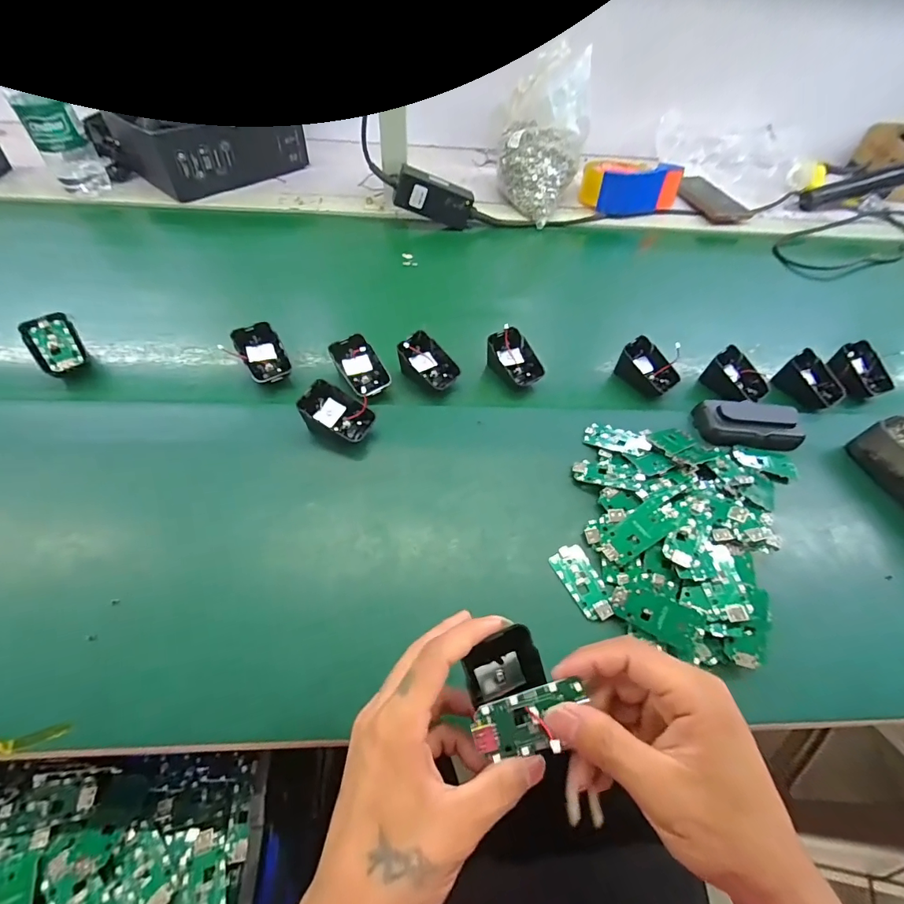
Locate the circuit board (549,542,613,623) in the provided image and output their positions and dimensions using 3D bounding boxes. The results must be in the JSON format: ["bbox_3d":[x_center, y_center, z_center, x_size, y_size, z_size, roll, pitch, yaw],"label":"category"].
[{"bbox_3d":[0.112,0.110,0.374,0.031,0.008,0.064,-22,57,-17],"label":"circuit board"}]

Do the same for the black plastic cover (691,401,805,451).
[{"bbox_3d":[0.320,-0.029,0.473,0.102,0.031,0.049,2,54,0],"label":"black plastic cover"}]

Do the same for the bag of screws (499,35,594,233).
[{"bbox_3d":[0.137,-0.471,0.694,0.122,0.186,0.134,12,54,7],"label":"bag of screws"}]

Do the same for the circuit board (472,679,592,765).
[{"bbox_3d":[0.042,0.143,0.233,0.059,0.008,0.033,-11,90,-7],"label":"circuit board"}]

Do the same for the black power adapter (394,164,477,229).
[{"bbox_3d":[-0.026,-0.382,0.662,0.115,0.051,0.032,11,58,-24],"label":"black power adapter"}]

